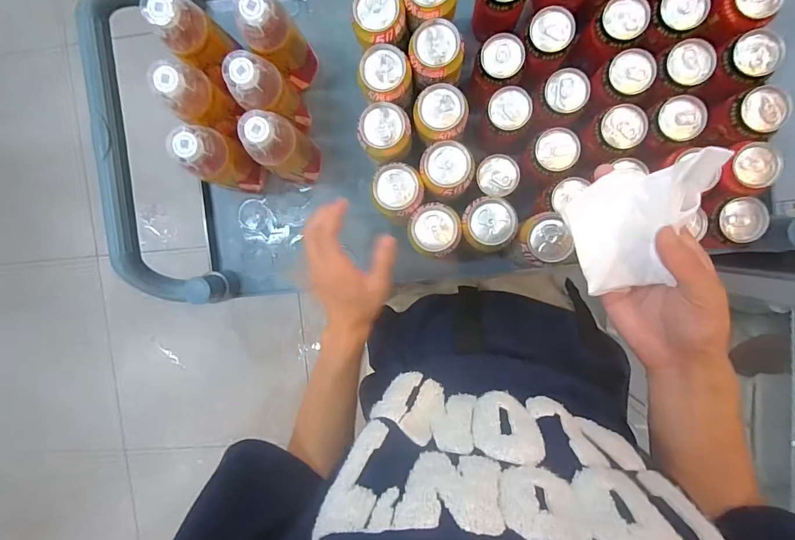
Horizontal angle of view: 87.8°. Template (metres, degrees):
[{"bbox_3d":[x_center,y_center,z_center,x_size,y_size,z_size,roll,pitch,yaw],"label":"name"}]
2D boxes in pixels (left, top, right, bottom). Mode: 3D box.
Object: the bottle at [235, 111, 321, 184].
[{"bbox_3d":[-0.152,-0.161,0.564,0.056,0.175,0.065,22,98,2],"label":"bottle"}]

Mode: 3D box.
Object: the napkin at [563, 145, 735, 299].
[{"bbox_3d":[0.195,-0.033,0.326,0.102,0.040,0.094,-14,95,6],"label":"napkin"}]

